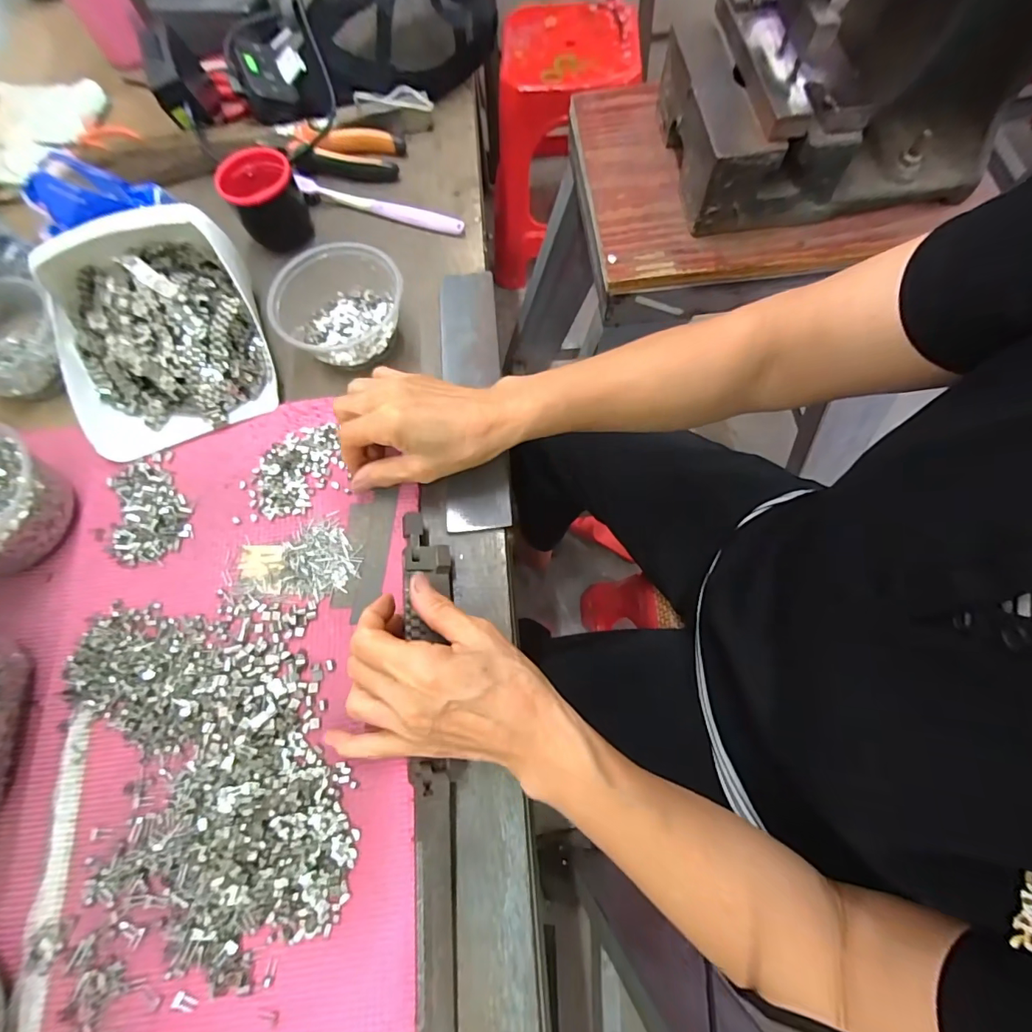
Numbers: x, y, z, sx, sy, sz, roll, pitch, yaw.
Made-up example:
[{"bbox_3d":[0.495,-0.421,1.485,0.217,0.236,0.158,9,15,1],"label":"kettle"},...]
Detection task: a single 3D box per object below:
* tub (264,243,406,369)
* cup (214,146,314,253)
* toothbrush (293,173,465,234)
[{"bbox_3d":[-0.149,-0.180,0.406,0.106,0.048,0.100,-1,70,2],"label":"tub"},{"bbox_3d":[-0.232,-0.293,0.453,0.066,0.070,0.056,-38,73,-10],"label":"cup"},{"bbox_3d":[-0.135,-0.308,0.473,0.176,0.018,0.016,18,72,10],"label":"toothbrush"}]

